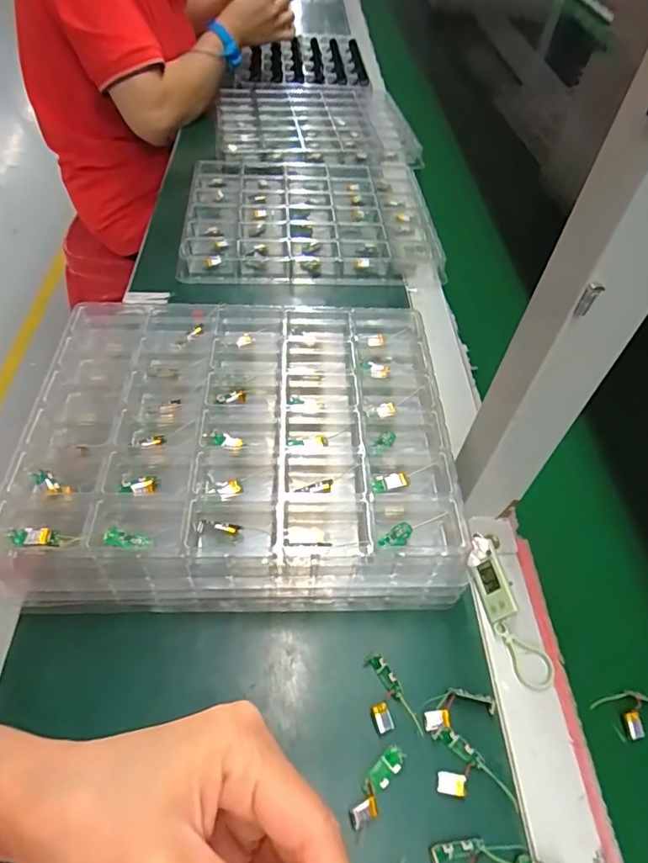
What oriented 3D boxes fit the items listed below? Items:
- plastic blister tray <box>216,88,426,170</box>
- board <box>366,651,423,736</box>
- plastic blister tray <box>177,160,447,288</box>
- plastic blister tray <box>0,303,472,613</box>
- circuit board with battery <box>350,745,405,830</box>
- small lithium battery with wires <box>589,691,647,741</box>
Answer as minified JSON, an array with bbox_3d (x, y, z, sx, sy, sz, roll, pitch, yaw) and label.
[{"bbox_3d":[-0.011,-0.490,0.837,0.301,0.018,0.266,-1,52,-5],"label":"plastic blister tray"},{"bbox_3d":[0.038,0.160,0.323,0.024,0.005,0.048,-13,54,-14],"label":"board"},{"bbox_3d":[-0.019,-0.276,0.671,0.289,0.028,0.258,-1,52,-4],"label":"plastic blister tray"},{"bbox_3d":[-0.063,0.001,0.411,0.299,0.052,0.255,0,52,-4],"label":"plastic blister tray"},{"bbox_3d":[0.029,0.194,0.293,0.013,0.009,0.045,30,56,19],"label":"circuit board with battery"},{"bbox_3d":[0.199,0.179,0.345,0.038,0.014,0.028,-22,56,-20],"label":"small lithium battery with wires"}]

